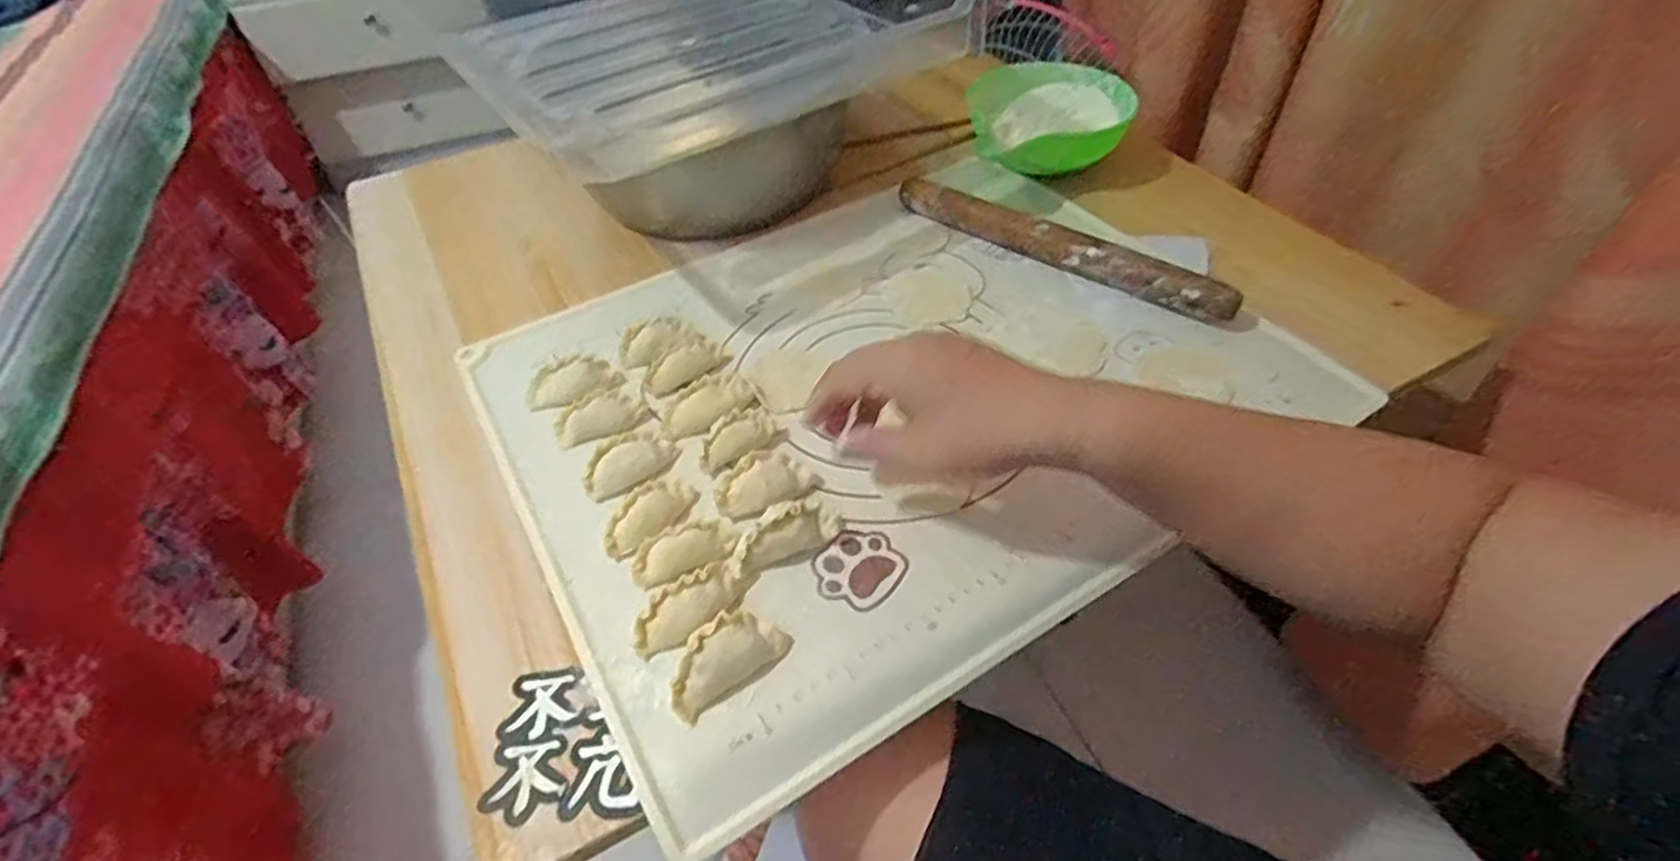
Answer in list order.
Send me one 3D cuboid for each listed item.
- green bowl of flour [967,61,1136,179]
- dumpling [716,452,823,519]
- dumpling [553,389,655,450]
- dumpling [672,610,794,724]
[{"bbox_3d":[0.186,-0.276,0.694,0.142,0.060,0.121,18,51,19],"label":"green bowl of flour"},{"bbox_3d":[-0.043,0.030,0.449,0.060,0.018,0.029,-17,49,-12],"label":"dumpling"},{"bbox_3d":[-0.155,-0.008,0.496,0.059,0.020,0.029,-12,48,-8],"label":"dumpling"},{"bbox_3d":[-0.057,0.111,0.375,0.062,0.022,0.028,-33,54,-24],"label":"dumpling"}]

